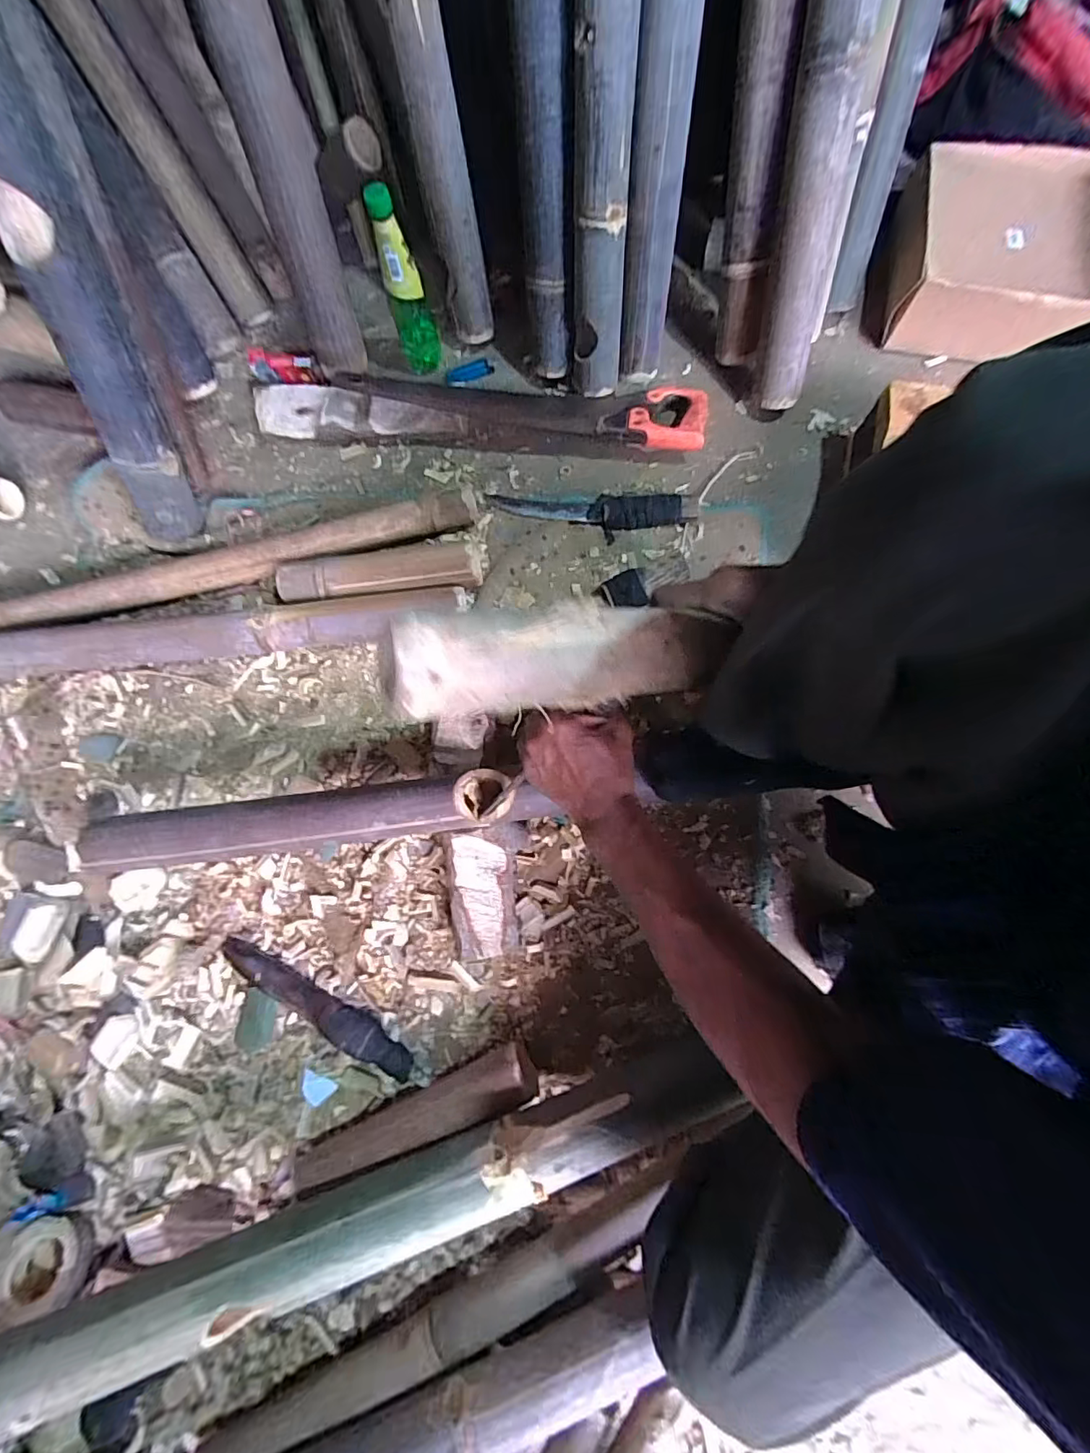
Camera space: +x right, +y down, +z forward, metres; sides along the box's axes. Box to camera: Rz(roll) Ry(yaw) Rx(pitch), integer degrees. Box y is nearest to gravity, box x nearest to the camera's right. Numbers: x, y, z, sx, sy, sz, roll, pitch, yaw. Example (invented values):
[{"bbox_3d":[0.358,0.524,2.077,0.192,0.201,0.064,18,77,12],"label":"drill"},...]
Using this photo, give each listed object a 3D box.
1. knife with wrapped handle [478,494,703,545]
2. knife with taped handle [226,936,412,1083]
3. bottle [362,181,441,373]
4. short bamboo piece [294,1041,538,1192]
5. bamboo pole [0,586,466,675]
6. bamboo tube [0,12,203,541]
[{"bbox_3d":[0.061,-0.295,0.724,0.286,0.035,0.060,5,76,3],"label":"knife with wrapped handle"},{"bbox_3d":[-0.255,0.307,0.585,0.250,0.024,0.037,26,78,8],"label":"knife with taped handle"},{"bbox_3d":[-0.190,-0.596,0.718,0.058,0.221,0.049,-13,76,-1],"label":"bottle"},{"bbox_3d":[-0.133,0.401,0.541,0.253,0.061,0.050,-23,76,-4],"label":"short bamboo piece"},{"bbox_3d":[-0.423,-0.117,0.683,0.647,0.064,0.060,-6,76,0],"label":"bamboo pole"},{"bbox_3d":[-0.491,-0.481,0.520,0.088,0.615,0.079,16,49,6],"label":"bamboo tube"}]

